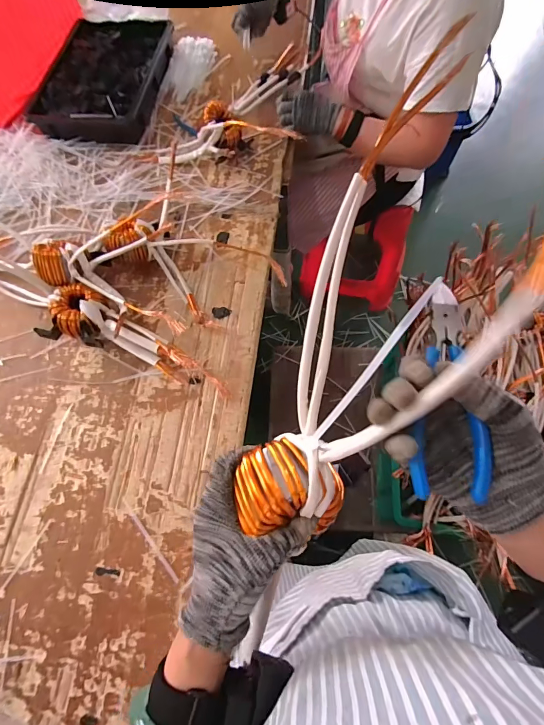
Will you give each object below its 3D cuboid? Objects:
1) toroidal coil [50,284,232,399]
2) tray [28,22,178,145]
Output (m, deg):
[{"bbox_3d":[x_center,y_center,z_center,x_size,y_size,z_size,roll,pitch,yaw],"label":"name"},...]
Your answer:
[{"bbox_3d":[-0.213,-0.025,0.568,0.302,0.062,0.079,29,72,13],"label":"toroidal coil"},{"bbox_3d":[-0.370,-0.674,0.830,0.242,0.057,0.395,7,68,5],"label":"tray"}]

